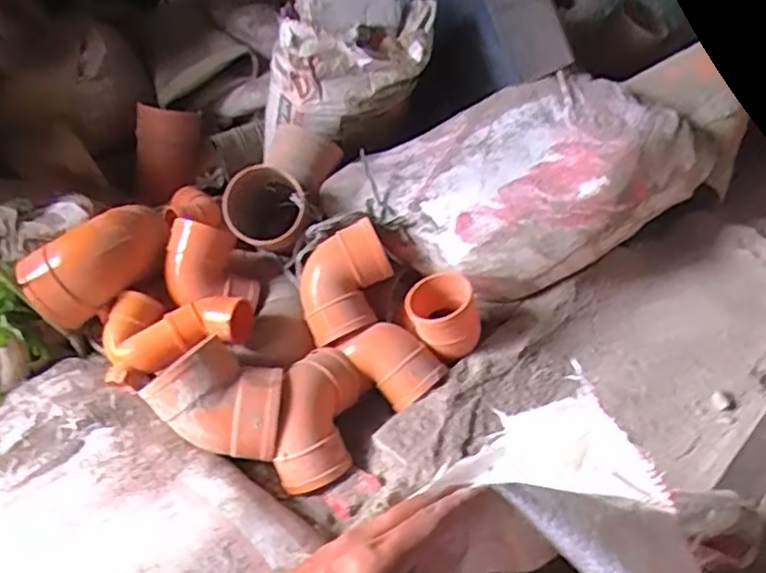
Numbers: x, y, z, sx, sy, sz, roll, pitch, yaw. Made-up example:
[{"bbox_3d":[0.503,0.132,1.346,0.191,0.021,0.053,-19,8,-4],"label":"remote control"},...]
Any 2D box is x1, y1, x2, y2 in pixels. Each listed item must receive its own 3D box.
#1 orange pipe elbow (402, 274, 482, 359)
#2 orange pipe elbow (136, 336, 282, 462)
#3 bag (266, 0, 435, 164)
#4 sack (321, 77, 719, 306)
[{"bbox_3d":[0.080,0.044,0.910,0.101,0.081,0.098,-5,39,3],"label":"orange pipe elbow"},{"bbox_3d":[-0.206,0.131,0.820,0.163,0.105,0.111,1,39,11],"label":"orange pipe elbow"},{"bbox_3d":[-0.053,-0.366,1.099,0.215,0.196,0.288,13,43,24],"label":"bag"},{"bbox_3d":[0.216,-0.171,1.052,0.545,0.155,0.378,-34,45,-29],"label":"sack"}]

